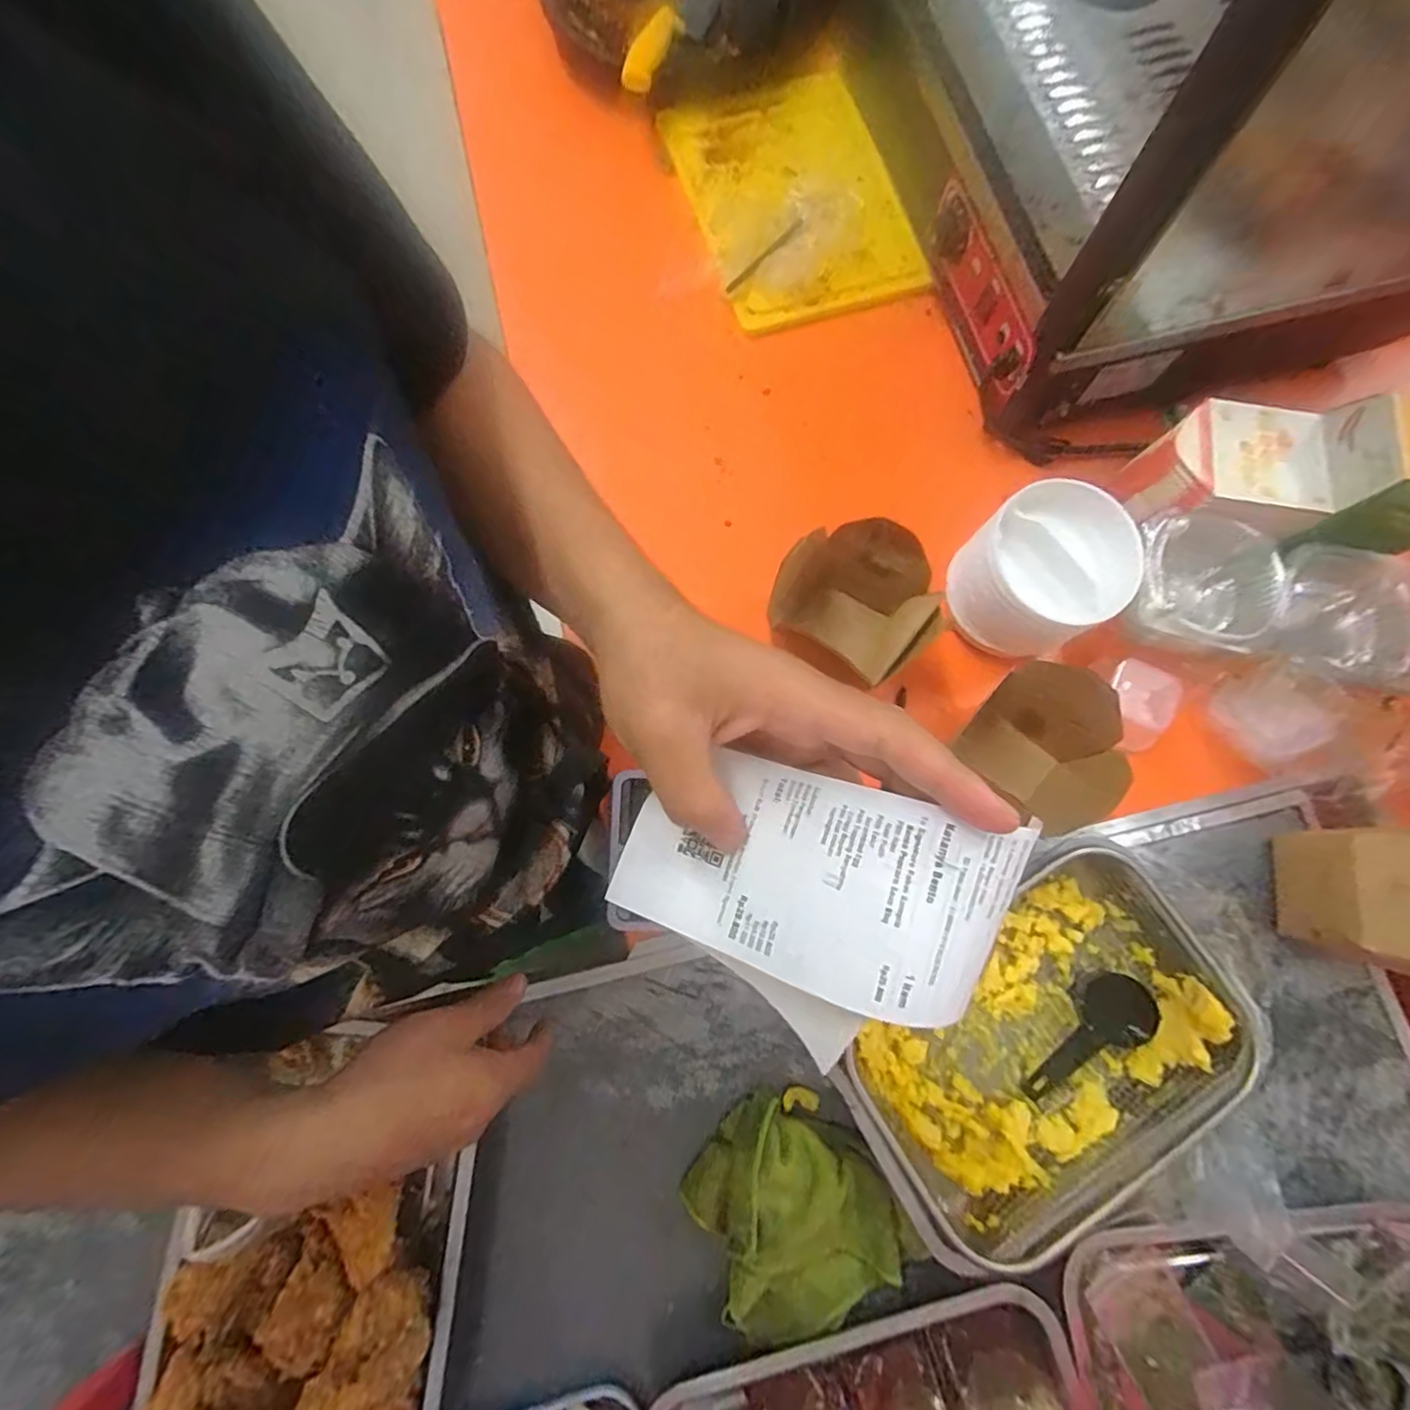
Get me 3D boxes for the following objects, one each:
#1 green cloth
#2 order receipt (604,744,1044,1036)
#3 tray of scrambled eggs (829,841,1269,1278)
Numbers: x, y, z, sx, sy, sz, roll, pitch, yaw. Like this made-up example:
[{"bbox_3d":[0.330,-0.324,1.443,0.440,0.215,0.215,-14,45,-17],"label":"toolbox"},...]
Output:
[{"bbox_3d":[0.070,0.397,0.481,0.145,0.043,0.157,-30,79,-6],"label":"green cloth"},{"bbox_3d":[0.038,0.067,0.248,0.149,0.023,0.077,11,81,28],"label":"order receipt"},{"bbox_3d":[0.272,0.276,0.499,0.310,0.056,0.199,-36,79,-8],"label":"tray of scrambled eggs"}]

